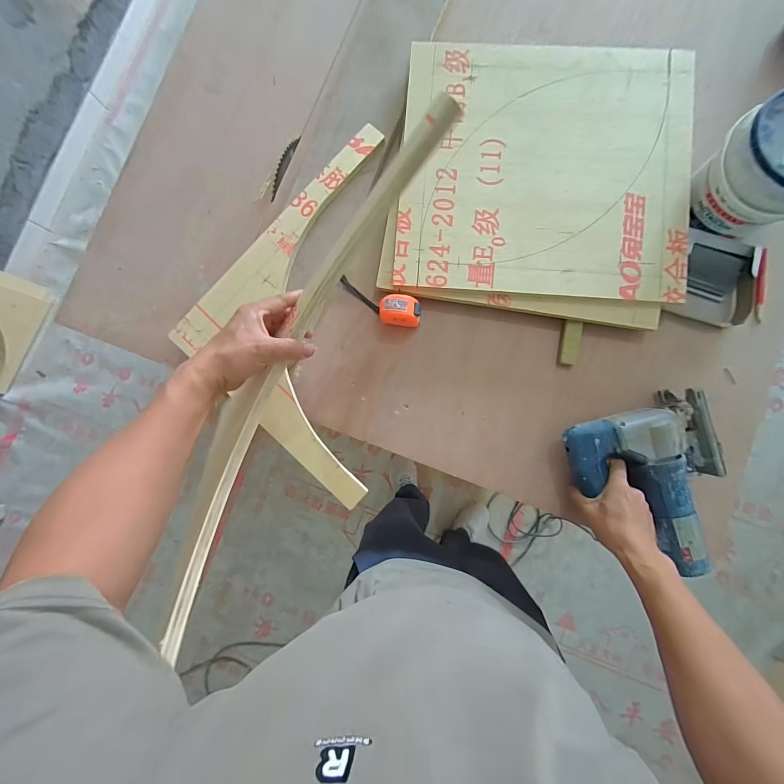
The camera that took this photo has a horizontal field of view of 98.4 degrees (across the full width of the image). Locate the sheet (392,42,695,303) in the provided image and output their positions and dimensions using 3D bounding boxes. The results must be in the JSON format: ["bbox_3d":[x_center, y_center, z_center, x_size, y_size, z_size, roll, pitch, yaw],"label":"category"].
[{"bbox_3d":[0.245,-0.366,0.553,0.447,0.017,0.410,4,87,3],"label":"sheet"}]

